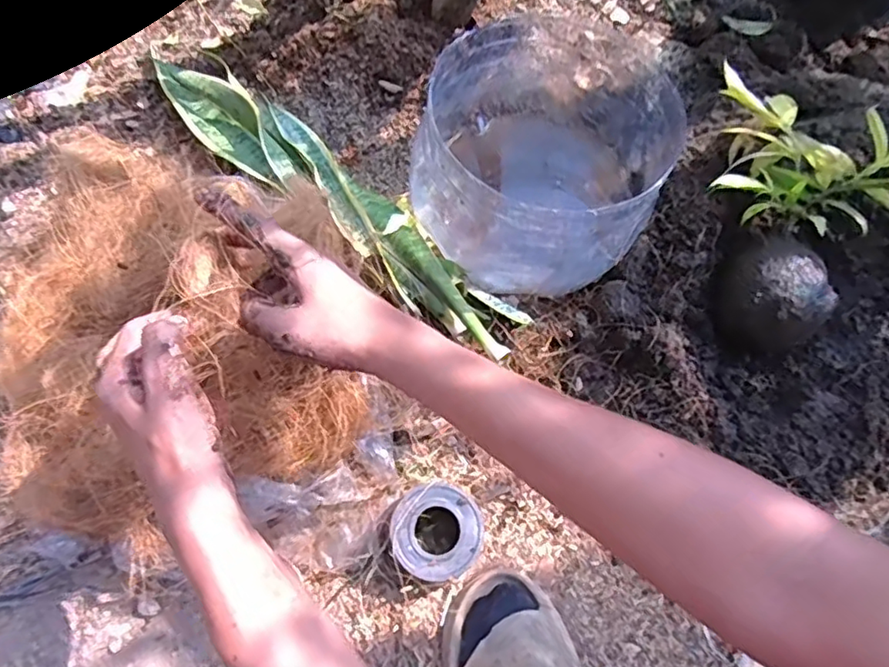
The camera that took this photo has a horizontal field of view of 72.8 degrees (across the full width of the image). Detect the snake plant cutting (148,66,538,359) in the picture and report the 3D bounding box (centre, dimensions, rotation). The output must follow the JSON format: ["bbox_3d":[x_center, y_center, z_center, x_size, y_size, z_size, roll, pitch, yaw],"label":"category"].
[{"bbox_3d":[-0.143,-0.159,0.645,0.559,0.053,0.115,41,75,14],"label":"snake plant cutting"}]

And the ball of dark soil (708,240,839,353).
[{"bbox_3d":[0.316,-0.033,0.589,0.085,0.082,0.093,-38,73,-13],"label":"ball of dark soil"}]

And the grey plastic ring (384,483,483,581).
[{"bbox_3d":[-0.006,0.182,0.553,0.081,0.047,0.080,0,69,1],"label":"grey plastic ring"}]

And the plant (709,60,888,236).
[{"bbox_3d":[0.344,-0.173,0.581,0.190,0.113,0.134,39,74,14],"label":"plant"}]

